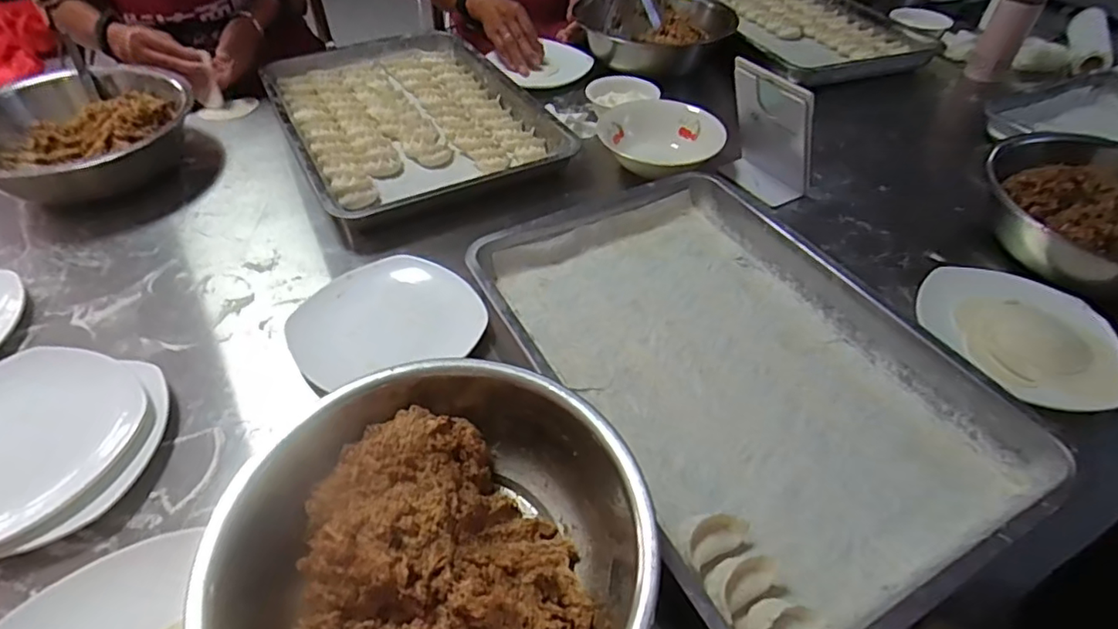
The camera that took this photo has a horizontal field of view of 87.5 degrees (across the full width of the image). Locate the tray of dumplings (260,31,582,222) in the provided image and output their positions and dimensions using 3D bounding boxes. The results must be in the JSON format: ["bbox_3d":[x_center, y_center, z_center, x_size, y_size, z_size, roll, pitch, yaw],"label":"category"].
[{"bbox_3d":[-0.231,-0.308,0.888,0.342,0.043,0.476,-22,51,-21],"label":"tray of dumplings"}]

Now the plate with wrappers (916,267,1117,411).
[{"bbox_3d":[0.468,0.024,0.592,0.184,0.033,0.173,1,47,-1],"label":"plate with wrappers"}]

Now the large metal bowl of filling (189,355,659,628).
[{"bbox_3d":[-0.081,0.167,0.397,0.274,0.095,0.265,1,47,-1],"label":"large metal bowl of filling"}]

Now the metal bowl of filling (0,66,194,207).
[{"bbox_3d":[-0.622,-0.231,0.771,0.244,0.090,0.260,1,47,-1],"label":"metal bowl of filling"}]

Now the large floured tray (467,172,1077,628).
[{"bbox_3d":[0.155,0.036,0.561,0.332,0.048,0.487,-22,51,-20],"label":"large floured tray"}]

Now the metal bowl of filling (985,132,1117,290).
[{"bbox_3d":[0.631,-0.103,0.667,0.227,0.108,0.218,1,47,-1],"label":"metal bowl of filling"}]

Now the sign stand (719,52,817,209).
[{"bbox_3d":[0.275,-0.234,0.750,0.064,0.153,0.121,-27,53,-24],"label":"sign stand"}]

